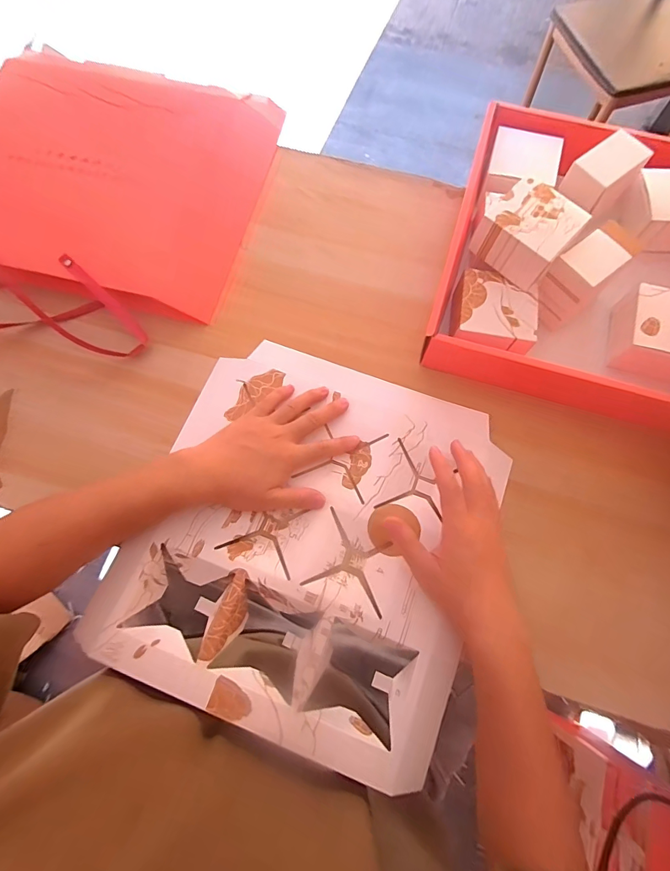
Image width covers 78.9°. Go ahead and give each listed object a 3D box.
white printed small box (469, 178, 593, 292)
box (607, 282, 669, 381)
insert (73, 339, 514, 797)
[{"bbox_3d":[0.215,-0.230,0.456,0.097,0.049,0.090,42,78,12],"label":"white printed small box"},{"bbox_3d":[0.372,-0.112,0.461,0.088,0.042,0.098,16,74,5],"label":"box"},{"bbox_3d":[-0.026,0.096,0.440,0.357,0.033,0.379,20,74,7],"label":"insert"}]

